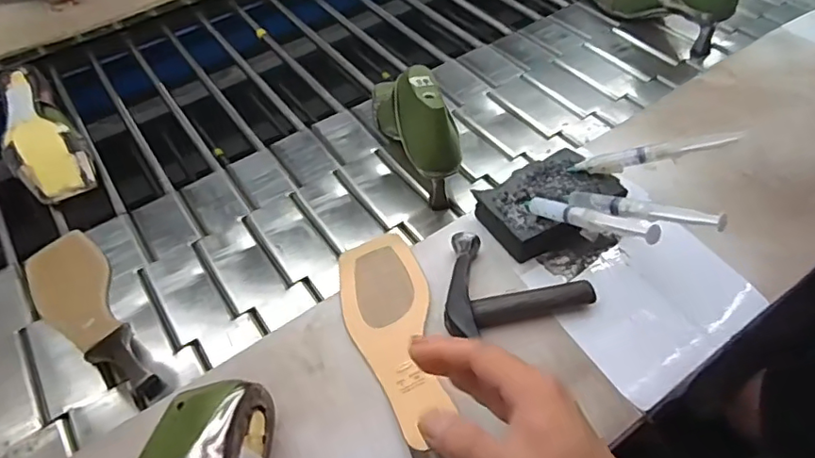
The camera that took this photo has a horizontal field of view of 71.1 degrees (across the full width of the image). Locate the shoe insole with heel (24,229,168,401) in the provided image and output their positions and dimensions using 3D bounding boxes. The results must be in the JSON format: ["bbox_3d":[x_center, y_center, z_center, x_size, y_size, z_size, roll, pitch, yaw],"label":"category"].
[{"bbox_3d":[-0.332,0.077,0.590,0.078,0.053,0.245,-39,58,-23],"label":"shoe insole with heel"}]

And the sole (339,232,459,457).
[{"bbox_3d":[-0.007,0.103,0.497,0.077,0.010,0.246,-13,49,-7],"label":"sole"}]

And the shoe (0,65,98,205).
[{"bbox_3d":[-0.489,-0.121,0.761,0.088,0.077,0.232,-33,56,-19],"label":"shoe"}]

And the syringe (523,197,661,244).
[{"bbox_3d":[0.150,-0.010,0.492,0.014,0.017,0.150,-31,24,-20],"label":"syringe"}]

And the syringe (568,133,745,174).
[{"bbox_3d":[0.234,-0.073,0.547,0.150,0.021,0.018,-10,47,26],"label":"syringe"}]

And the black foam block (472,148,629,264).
[{"bbox_3d":[0.143,-0.027,0.576,0.129,0.039,0.088,-28,54,-15],"label":"black foam block"}]

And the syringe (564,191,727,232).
[{"bbox_3d":[0.200,-0.018,0.495,0.019,0.014,0.143,-42,34,-26],"label":"syringe"}]

